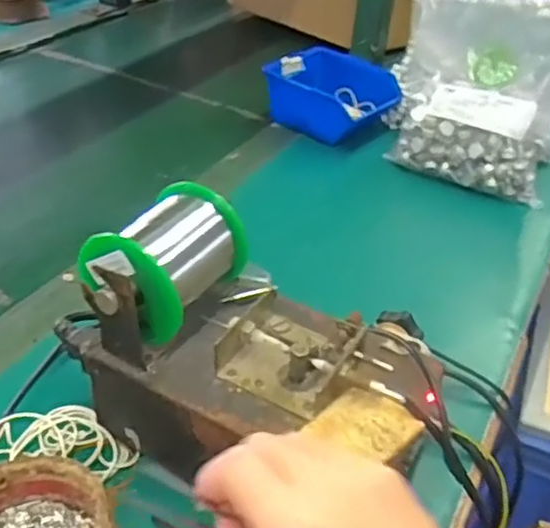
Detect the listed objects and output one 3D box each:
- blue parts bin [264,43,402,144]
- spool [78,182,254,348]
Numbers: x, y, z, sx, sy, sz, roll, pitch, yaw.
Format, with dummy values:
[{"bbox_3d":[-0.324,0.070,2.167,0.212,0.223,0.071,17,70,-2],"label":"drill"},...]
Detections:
[{"bbox_3d":[0.070,-0.204,0.812,0.127,0.059,0.127,27,42,26],"label":"blue parts bin"},{"bbox_3d":[-0.062,-0.001,0.393,0.065,0.056,0.093,21,40,20],"label":"spool"}]

